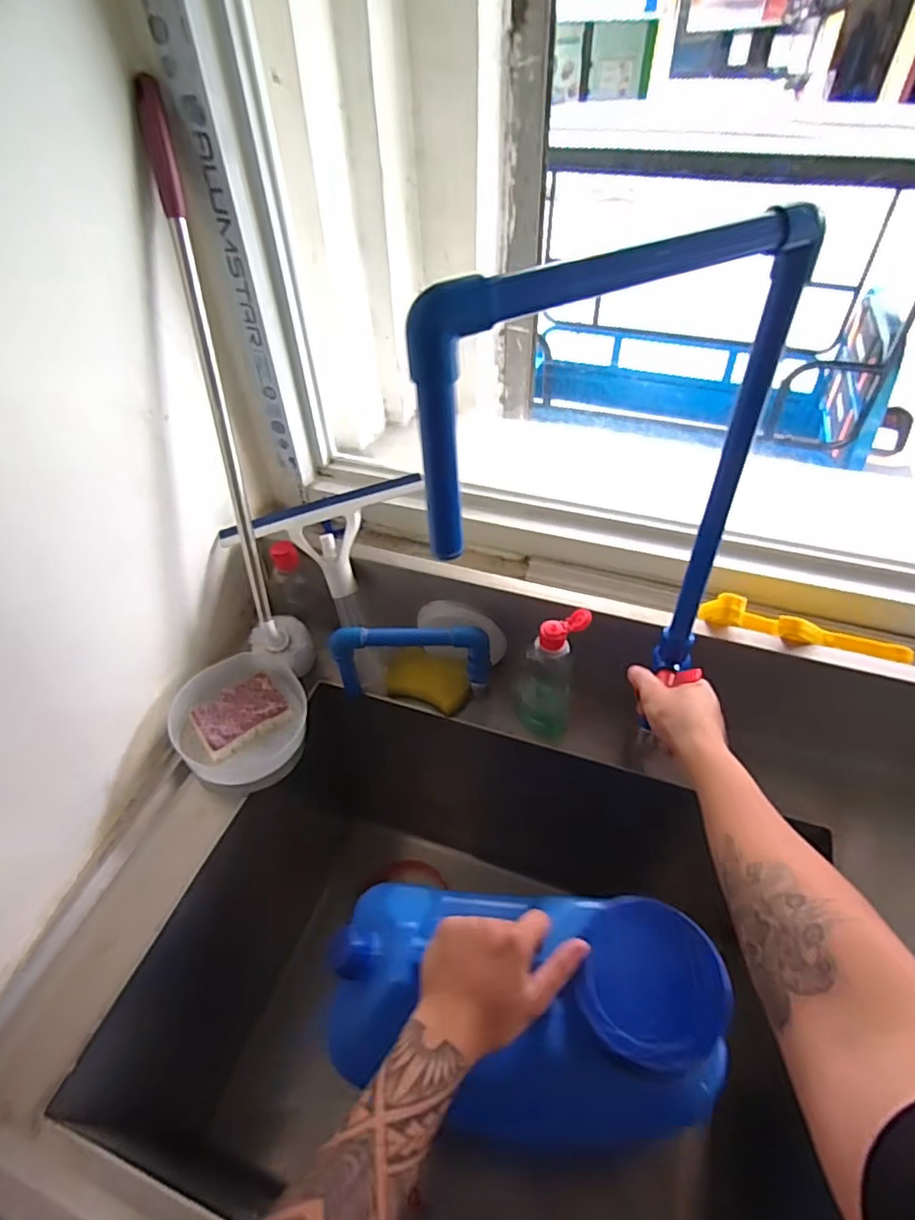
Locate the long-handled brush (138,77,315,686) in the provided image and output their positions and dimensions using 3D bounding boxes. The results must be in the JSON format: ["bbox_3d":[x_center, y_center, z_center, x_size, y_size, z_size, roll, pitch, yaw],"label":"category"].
[{"bbox_3d":[-0.247,-0.192,0.663,0.070,0.587,0.094,-9,25,-6],"label":"long-handled brush"}]

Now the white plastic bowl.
[{"bbox_3d":[-0.244,0.132,0.708,0.132,0.084,0.152,22,51,21],"label":"white plastic bowl"}]

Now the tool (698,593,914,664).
[{"bbox_3d":[0.354,0.018,0.621,0.198,0.043,0.031,9,47,10],"label":"tool"}]

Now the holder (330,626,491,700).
[{"bbox_3d":[-0.053,0.060,0.726,0.182,0.103,0.026,0,46,2],"label":"holder"}]

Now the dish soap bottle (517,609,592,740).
[{"bbox_3d":[0.103,0.075,0.693,0.066,0.173,0.053,8,47,10],"label":"dish soap bottle"}]

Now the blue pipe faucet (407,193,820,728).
[{"bbox_3d":[0.101,-0.054,0.433,0.261,0.366,0.028,-19,48,-16],"label":"blue pipe faucet"}]

